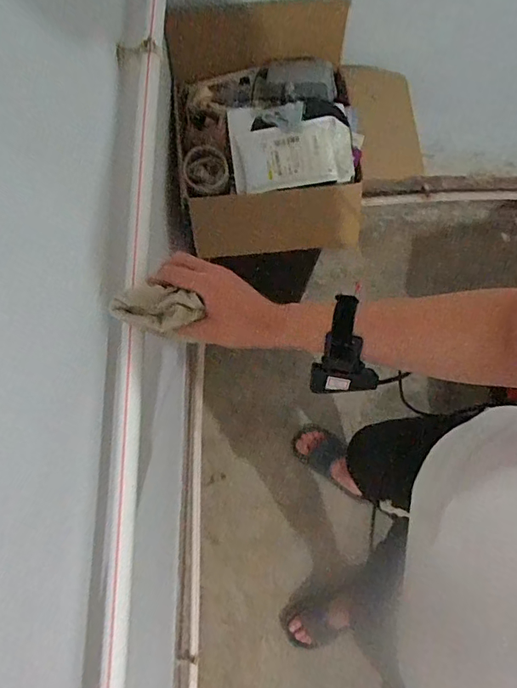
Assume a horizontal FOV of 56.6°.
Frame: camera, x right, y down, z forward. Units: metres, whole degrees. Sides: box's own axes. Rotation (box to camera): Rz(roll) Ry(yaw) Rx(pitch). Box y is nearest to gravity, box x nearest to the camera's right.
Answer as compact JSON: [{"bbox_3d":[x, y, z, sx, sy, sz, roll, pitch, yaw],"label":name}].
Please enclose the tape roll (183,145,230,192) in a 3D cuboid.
[{"bbox_3d":[-0.100,-0.339,0.920,0.085,0.025,0.093,0,78,-1],"label":"tape roll"}]

